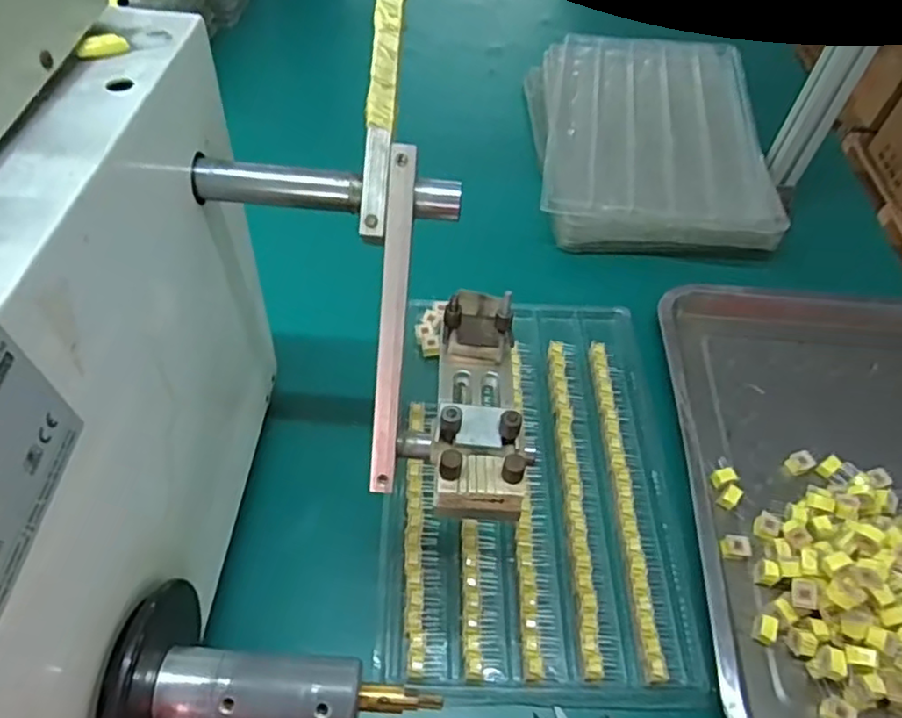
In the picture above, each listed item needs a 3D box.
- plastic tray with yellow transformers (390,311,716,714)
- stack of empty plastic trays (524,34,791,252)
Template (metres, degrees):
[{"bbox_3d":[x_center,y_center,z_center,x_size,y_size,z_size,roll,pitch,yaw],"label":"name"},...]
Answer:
[{"bbox_3d":[0.061,0.080,0.483,0.201,0.020,0.319,4,54,-3],"label":"plastic tray with yellow transformers"},{"bbox_3d":[0.209,-0.243,0.694,0.226,0.067,0.324,4,54,-2],"label":"stack of empty plastic trays"}]

